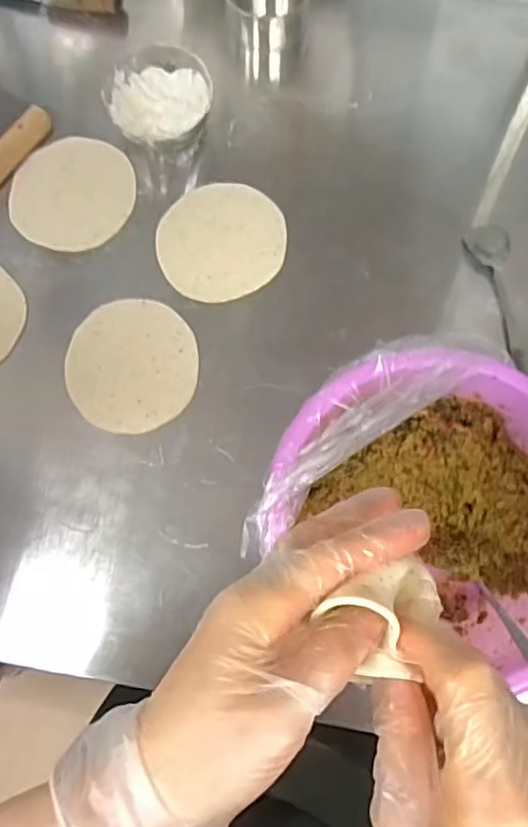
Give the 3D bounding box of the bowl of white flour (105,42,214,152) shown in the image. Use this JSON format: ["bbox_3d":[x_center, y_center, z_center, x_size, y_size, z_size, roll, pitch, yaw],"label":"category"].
[{"bbox_3d":[-0.109,-0.329,0.666,0.110,0.047,0.099,-13,79,-3],"label":"bowl of white flour"}]

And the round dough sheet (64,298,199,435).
[{"bbox_3d":[-0.132,-0.050,0.629,0.127,0.010,0.138,0,78,0],"label":"round dough sheet"}]

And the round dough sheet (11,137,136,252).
[{"bbox_3d":[-0.206,-0.237,0.678,0.127,0.005,0.127,0,78,0],"label":"round dough sheet"}]

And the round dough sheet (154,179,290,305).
[{"bbox_3d":[-0.045,-0.181,0.657,0.132,0.008,0.120,0,78,0],"label":"round dough sheet"}]

